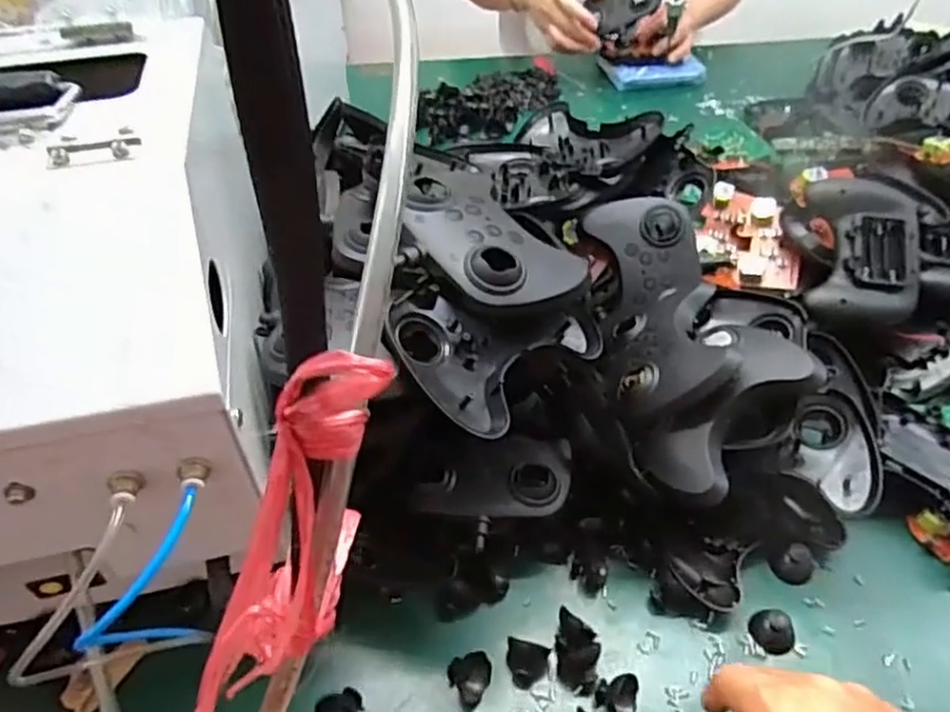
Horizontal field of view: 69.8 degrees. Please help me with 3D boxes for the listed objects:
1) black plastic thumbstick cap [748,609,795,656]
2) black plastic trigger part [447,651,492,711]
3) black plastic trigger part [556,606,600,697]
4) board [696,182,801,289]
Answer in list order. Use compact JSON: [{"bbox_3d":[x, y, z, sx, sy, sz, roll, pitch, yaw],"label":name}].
[{"bbox_3d":[0.183,0.167,0.417,0.026,0.019,0.023,32,55,30],"label":"black plastic thumbstick cap"},{"bbox_3d":[-0.002,0.191,0.399,0.025,0.016,0.026,-2,45,2],"label":"black plastic trigger part"},{"bbox_3d":[0.061,0.176,0.406,0.024,0.017,0.043,3,45,6],"label":"black plastic trigger part"},{"bbox_3d":[0.241,-0.112,0.625,0.077,0.034,0.125,3,45,6],"label":"board"}]

